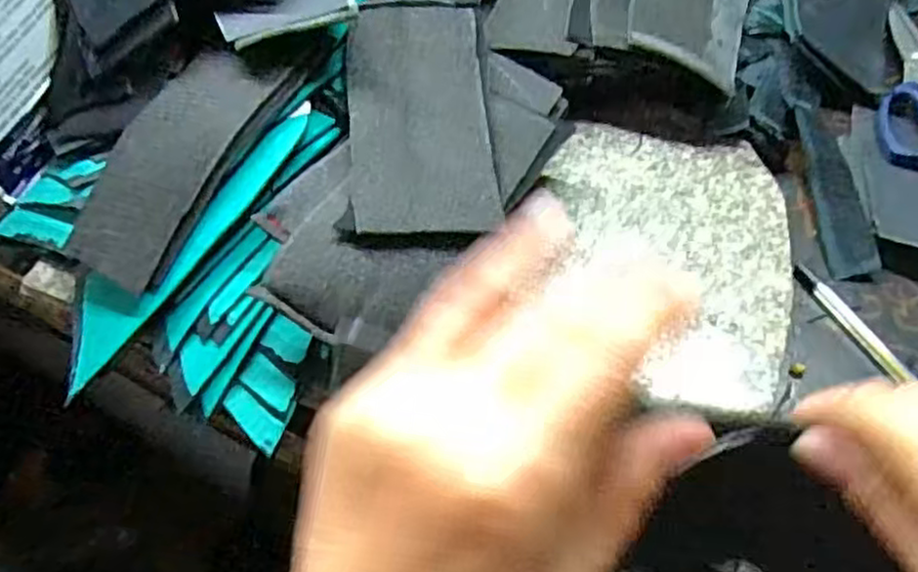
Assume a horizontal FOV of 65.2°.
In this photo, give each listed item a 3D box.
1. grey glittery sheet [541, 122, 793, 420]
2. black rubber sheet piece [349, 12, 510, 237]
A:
[{"bbox_3d":[0.115,-0.016,0.411,0.137,0.019,0.184,10,59,9],"label":"grey glittery sheet"},{"bbox_3d":[-0.022,-0.097,0.398,0.075,0.006,0.170,-4,58,-4],"label":"black rubber sheet piece"}]

